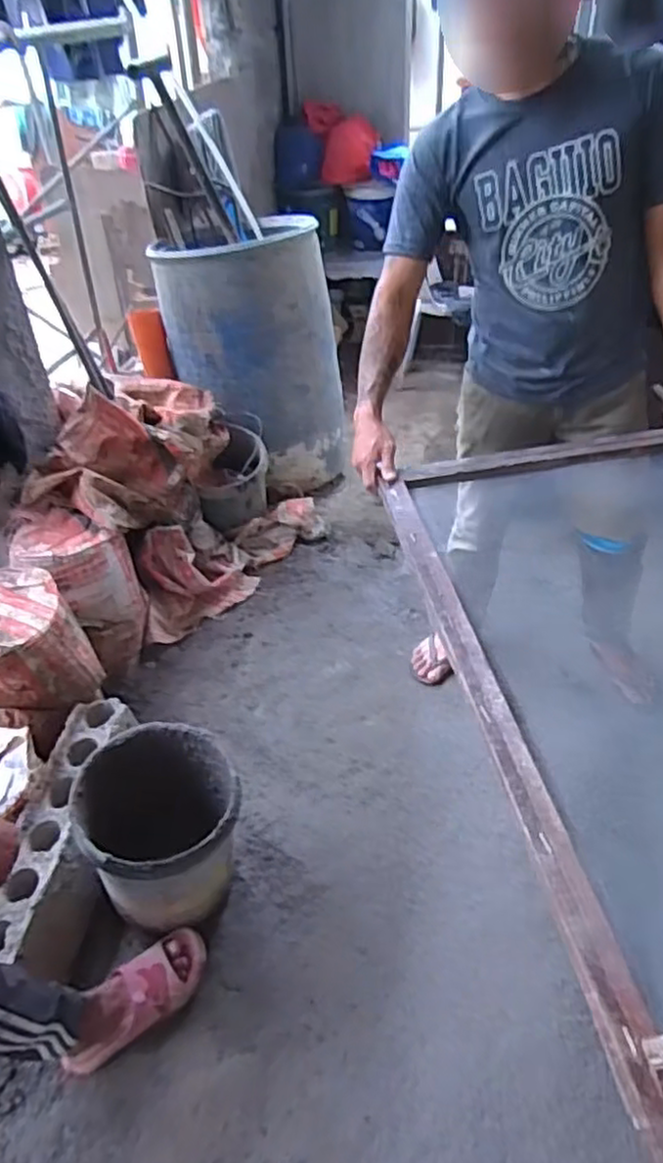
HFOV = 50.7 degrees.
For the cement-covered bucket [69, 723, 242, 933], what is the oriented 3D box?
[{"bbox_3d":[-0.331,0.486,1.403,0.306,0.282,0.298,-1,40,1],"label":"cement-covered bucket"}]

